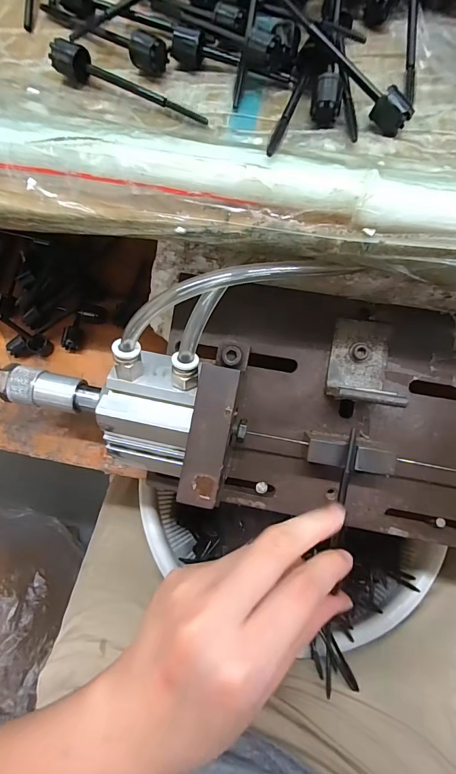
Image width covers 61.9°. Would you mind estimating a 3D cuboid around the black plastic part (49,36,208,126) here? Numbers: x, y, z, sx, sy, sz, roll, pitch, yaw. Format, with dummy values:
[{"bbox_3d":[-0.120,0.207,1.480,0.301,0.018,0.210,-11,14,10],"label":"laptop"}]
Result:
[{"bbox_3d":[-0.050,-0.152,0.191,0.085,0.015,0.014,27,77,9],"label":"black plastic part"}]

